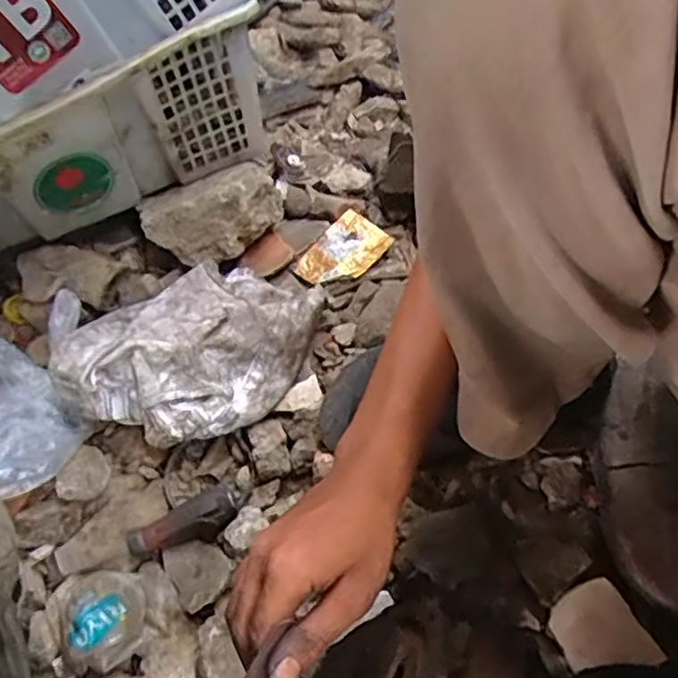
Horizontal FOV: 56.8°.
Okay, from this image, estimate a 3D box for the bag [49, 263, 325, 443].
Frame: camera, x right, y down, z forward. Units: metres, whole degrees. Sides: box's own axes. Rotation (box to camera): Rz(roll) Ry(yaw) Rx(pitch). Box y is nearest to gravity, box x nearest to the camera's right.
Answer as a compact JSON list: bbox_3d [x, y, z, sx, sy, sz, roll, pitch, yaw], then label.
[{"bbox_3d":[-0.137,0.002,0.618,0.253,0.057,0.177,-41,62,-17],"label":"bag"}]

